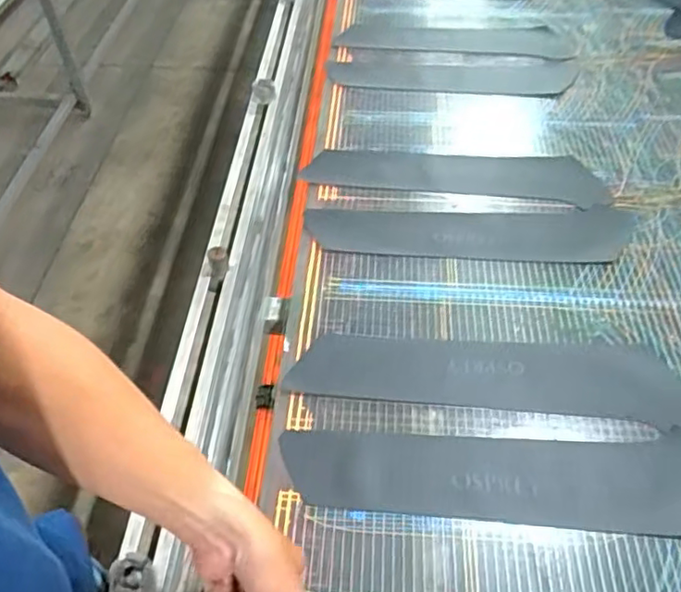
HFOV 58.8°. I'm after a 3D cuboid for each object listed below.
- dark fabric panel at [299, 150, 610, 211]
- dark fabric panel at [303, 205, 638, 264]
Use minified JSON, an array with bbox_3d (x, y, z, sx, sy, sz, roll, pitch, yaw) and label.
[{"bbox_3d":[0.175,-0.200,0.962,0.453,0.017,0.108,7,50,13],"label":"dark fabric panel"},{"bbox_3d":[0.180,-0.099,0.884,0.464,0.011,0.110,5,50,4],"label":"dark fabric panel"}]

